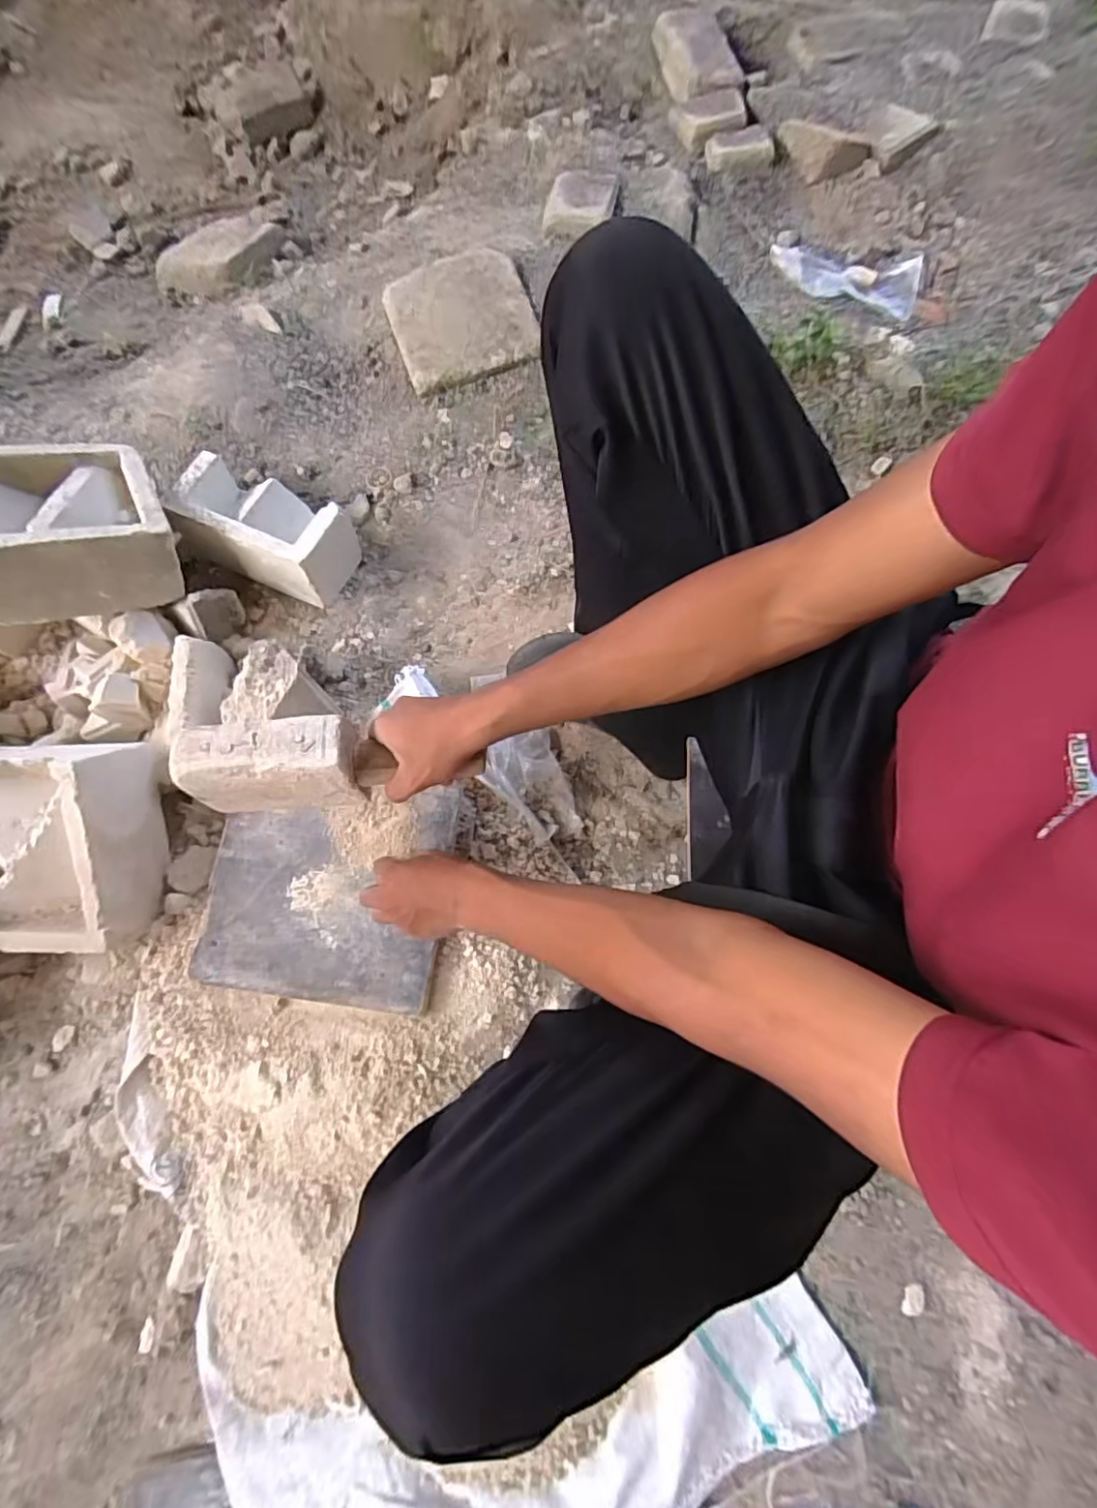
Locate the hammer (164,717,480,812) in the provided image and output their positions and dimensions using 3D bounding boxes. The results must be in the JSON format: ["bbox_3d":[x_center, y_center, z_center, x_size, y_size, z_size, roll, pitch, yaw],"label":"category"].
[{"bbox_3d":[-0.184,0.008,0.522,0.242,0.082,0.060,-5,74,-2],"label":"hammer"}]

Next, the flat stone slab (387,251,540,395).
[{"bbox_3d":[-0.129,-0.650,0.887,0.205,0.038,0.205,-18,75,-7],"label":"flat stone slab"}]

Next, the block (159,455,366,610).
[{"bbox_3d":[-0.364,-0.292,0.777,0.209,0.097,0.110,21,75,6],"label":"block"}]

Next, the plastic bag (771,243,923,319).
[{"bbox_3d":[0.487,-0.789,0.986,0.238,0.018,0.124,15,74,4],"label":"plastic bag"}]

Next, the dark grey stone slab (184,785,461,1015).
[{"bbox_3d":[-0.233,0.137,0.632,0.244,0.014,0.222,7,73,0],"label":"dark grey stone slab"}]

